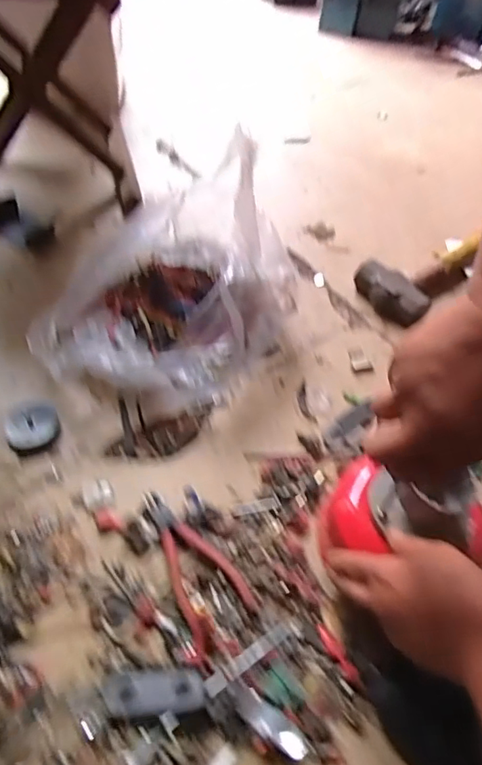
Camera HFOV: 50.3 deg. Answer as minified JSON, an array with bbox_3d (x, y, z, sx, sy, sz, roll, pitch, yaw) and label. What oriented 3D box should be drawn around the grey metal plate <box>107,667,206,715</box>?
[{"bbox_3d":[-0.069,0.249,0.415,0.077,0.013,0.031,-1,52,-7],"label":"grey metal plate"}]

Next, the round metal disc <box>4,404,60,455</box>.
[{"bbox_3d":[-0.227,0.048,0.560,0.054,0.011,0.058,3,51,-4],"label":"round metal disc"}]

